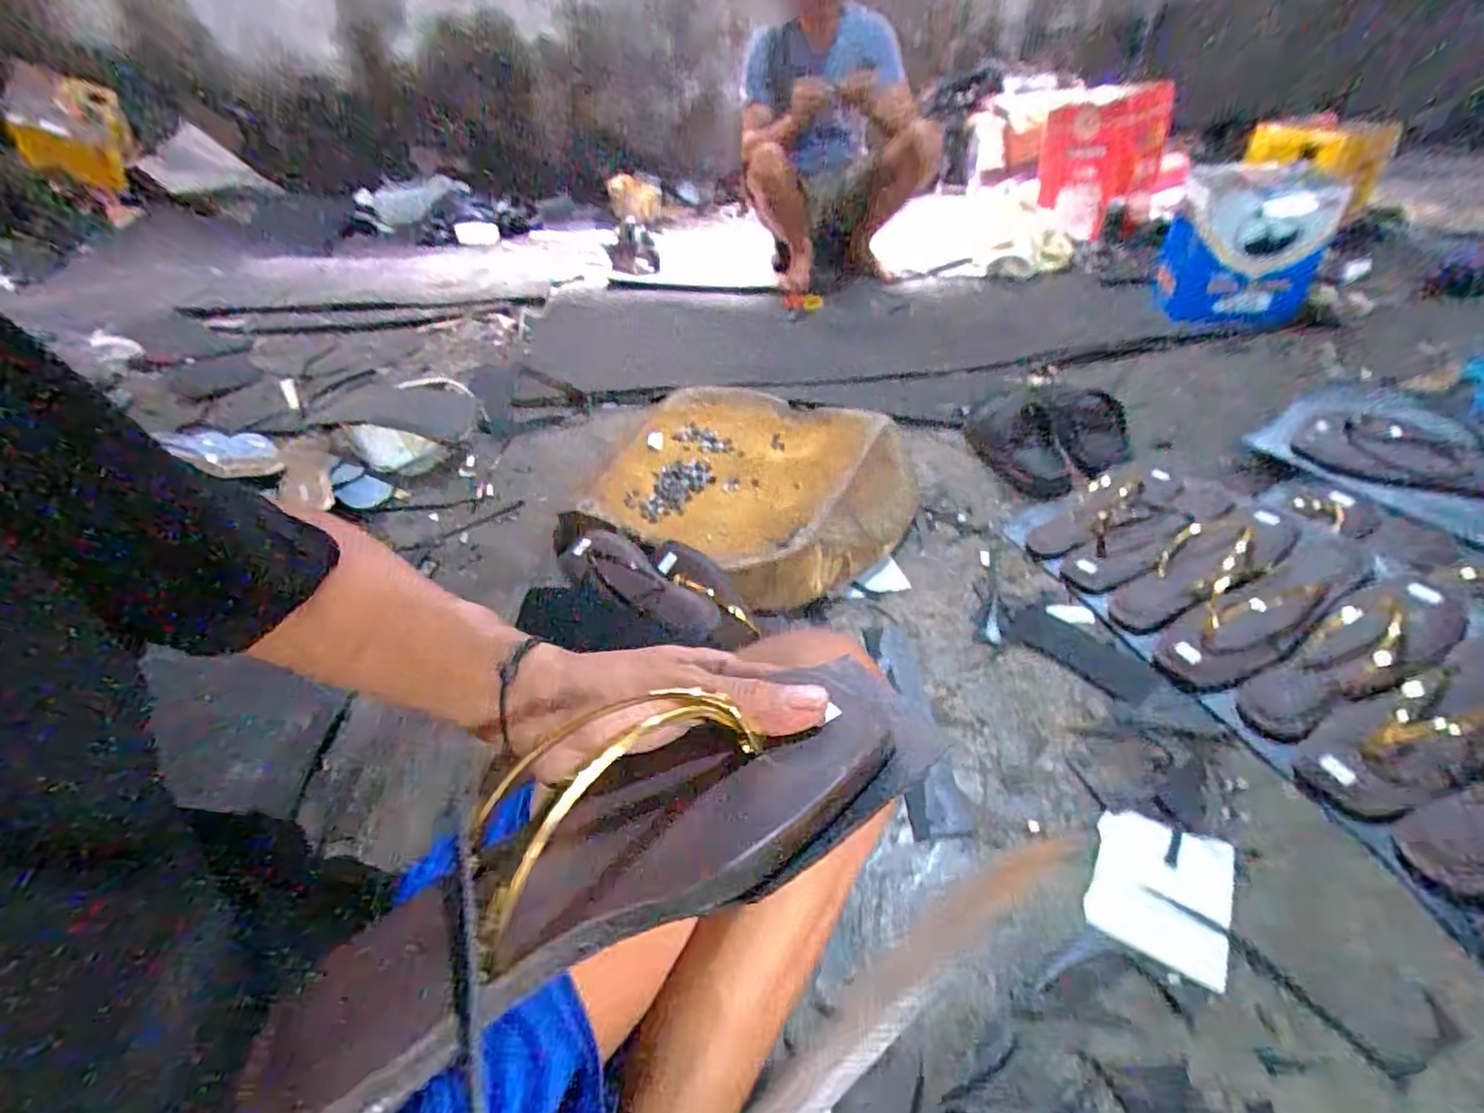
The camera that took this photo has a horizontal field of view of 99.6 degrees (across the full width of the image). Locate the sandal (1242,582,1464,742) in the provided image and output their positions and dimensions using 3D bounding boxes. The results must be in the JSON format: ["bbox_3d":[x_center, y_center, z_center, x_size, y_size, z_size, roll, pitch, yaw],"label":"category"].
[{"bbox_3d":[0.626,0.102,0.640,0.243,0.045,0.087,-39,45,5],"label":"sandal"}]

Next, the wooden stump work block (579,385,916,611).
[{"bbox_3d":[-0.015,-0.125,1.006,0.525,0.119,0.402,28,52,33],"label":"wooden stump work block"}]

